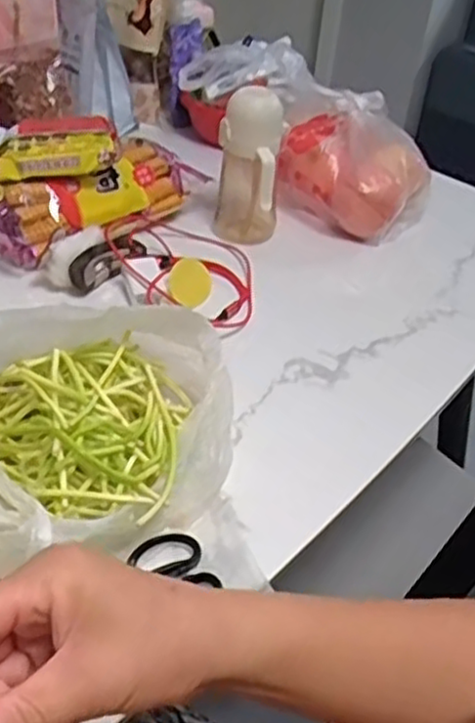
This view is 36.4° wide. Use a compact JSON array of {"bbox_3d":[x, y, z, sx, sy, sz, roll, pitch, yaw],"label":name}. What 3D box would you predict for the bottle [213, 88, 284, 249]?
[{"bbox_3d":[0.014,-0.225,0.833,0.073,0.167,0.071,6,39,0],"label":"bottle"}]

